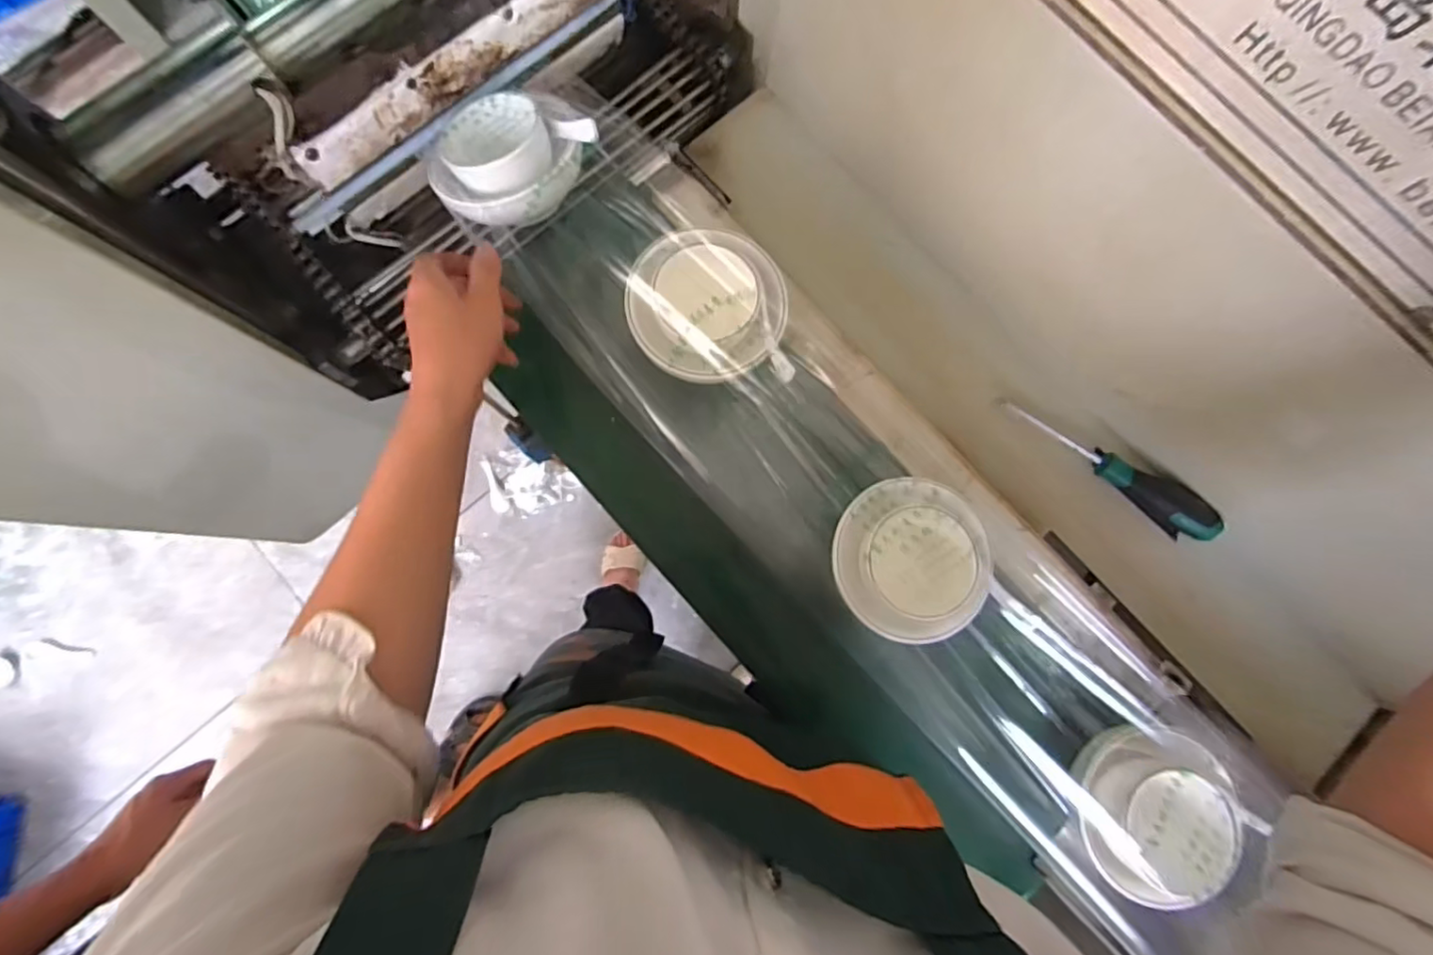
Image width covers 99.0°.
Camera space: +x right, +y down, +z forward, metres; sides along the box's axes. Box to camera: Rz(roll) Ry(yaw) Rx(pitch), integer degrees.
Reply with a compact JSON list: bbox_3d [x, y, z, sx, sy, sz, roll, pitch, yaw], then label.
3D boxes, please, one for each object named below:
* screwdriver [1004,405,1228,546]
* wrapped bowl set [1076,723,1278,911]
[{"bbox_3d":[0.346,-0.011,0.533,0.192,0.026,0.032,38,82,3],"label":"screwdriver"},{"bbox_3d":[0.293,0.221,0.402,0.103,0.035,0.102,0,82,-3],"label":"wrapped bowl set"}]

